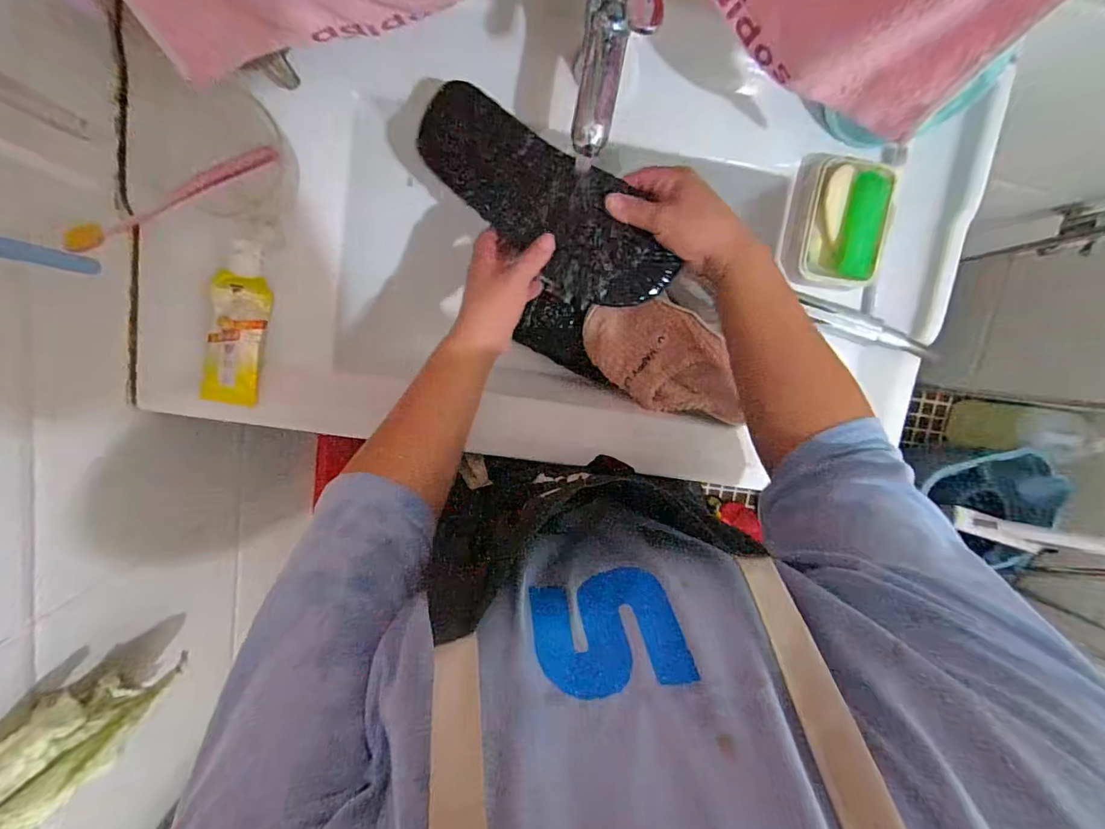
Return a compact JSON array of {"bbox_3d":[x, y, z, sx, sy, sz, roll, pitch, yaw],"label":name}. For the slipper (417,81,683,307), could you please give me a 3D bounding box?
[{"bbox_3d":[-0.014,-0.209,0.453,0.233,0.047,0.102,36,110,-11],"label":"slipper"}]

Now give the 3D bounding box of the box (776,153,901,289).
[{"bbox_3d":[0.301,-0.199,0.487,0.097,0.042,0.130,9,98,-6],"label":"box"}]

